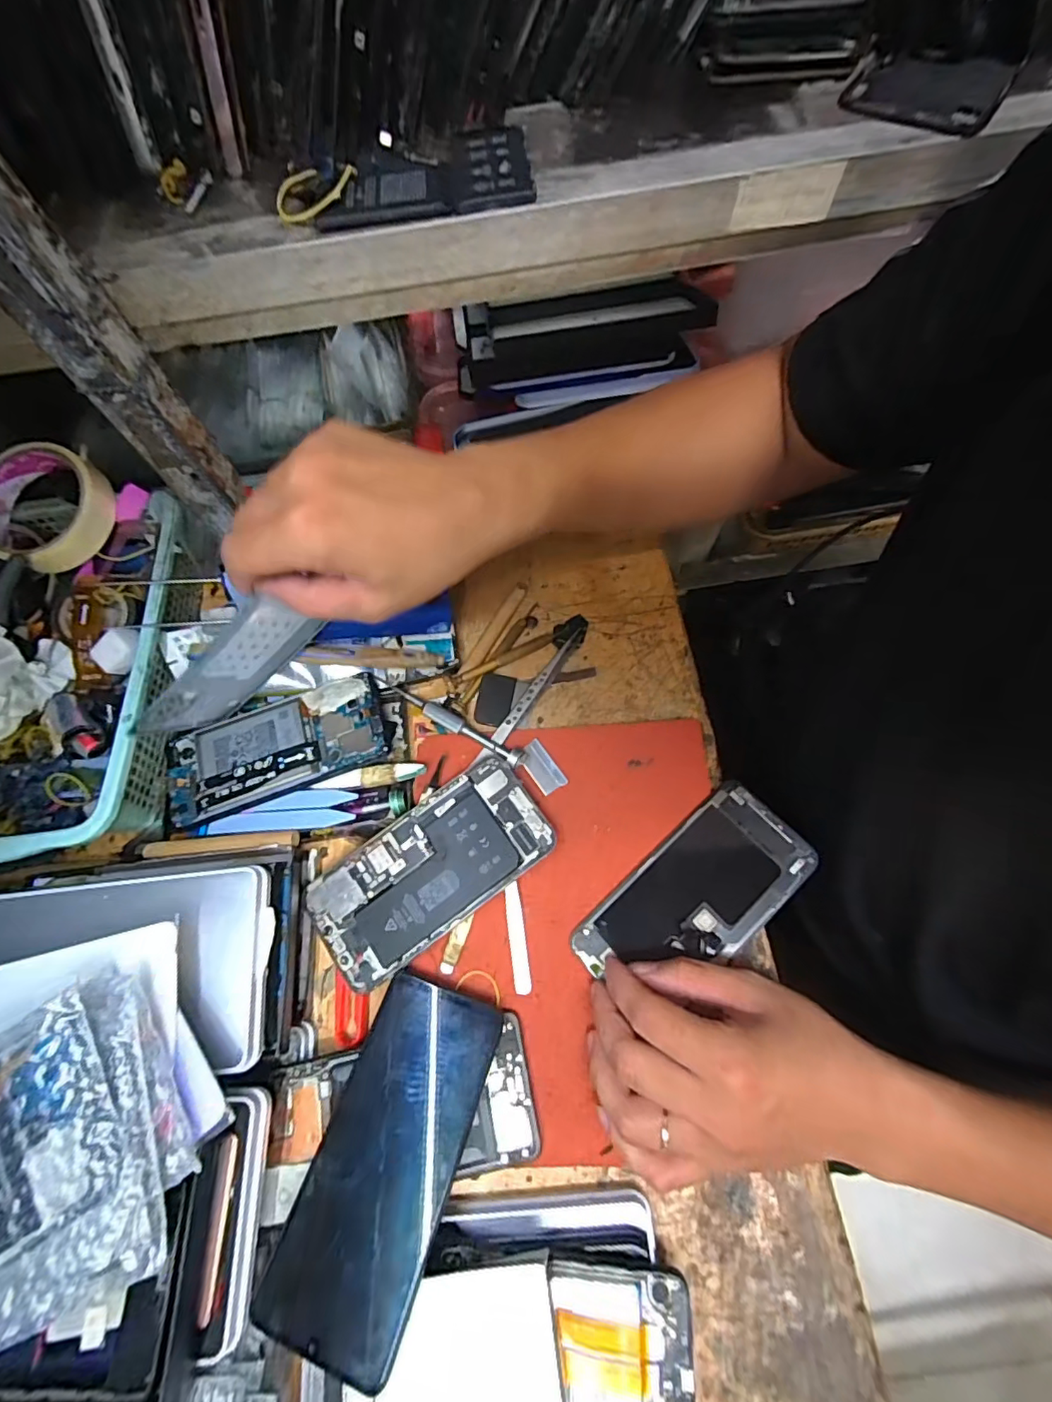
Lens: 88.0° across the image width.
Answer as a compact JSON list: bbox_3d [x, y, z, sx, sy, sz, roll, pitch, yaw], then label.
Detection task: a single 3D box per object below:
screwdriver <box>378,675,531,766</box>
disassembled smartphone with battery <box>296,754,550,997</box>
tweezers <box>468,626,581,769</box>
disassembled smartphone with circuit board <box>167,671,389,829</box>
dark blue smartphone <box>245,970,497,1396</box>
[{"bbox_3d":[-0.056,0.014,0.393,0.123,0.013,0.013,29,73,15],"label":"screwdriver"},{"bbox_3d":[-0.061,0.107,0.350,0.154,0.013,0.075,-35,70,-10],"label":"disassembled smartphone with battery"},{"bbox_3d":[0.003,-0.005,0.406,0.014,0.013,0.133,31,73,15],"label":"tweezers"},{"bbox_3d":[-0.179,0.032,0.390,0.154,0.008,0.070,-20,68,-4],"label":"disassembled smartphone with circuit board"},{"bbox_3d":[-0.071,0.233,0.285,0.072,0.010,0.154,12,55,15],"label":"dark blue smartphone"}]

